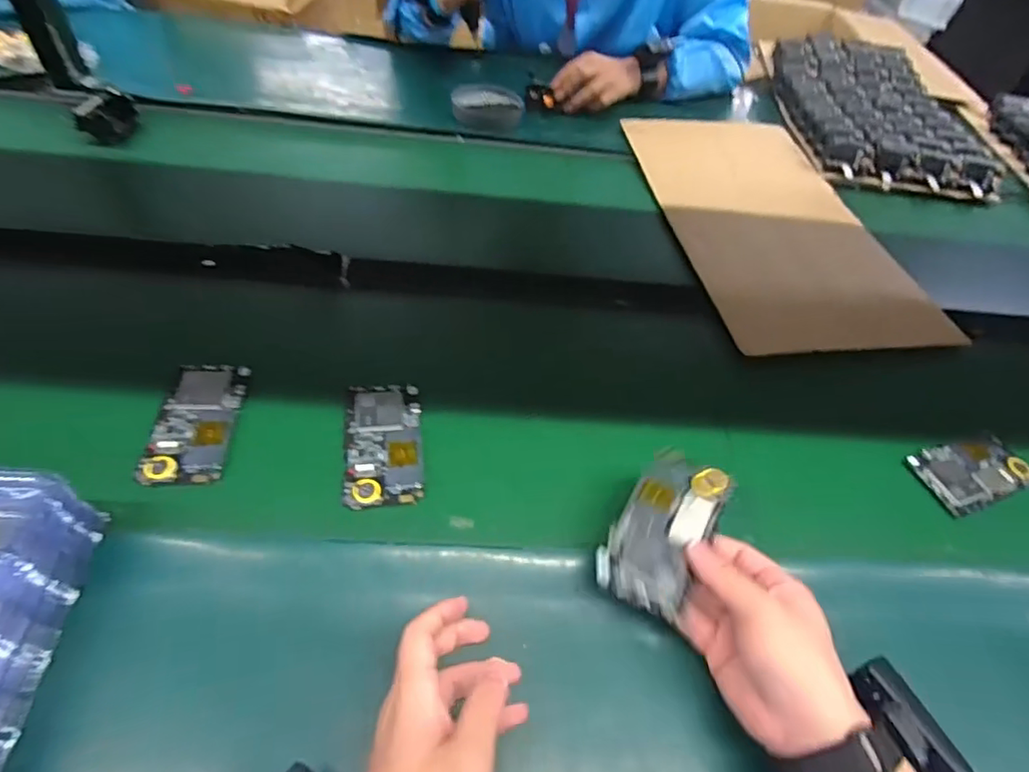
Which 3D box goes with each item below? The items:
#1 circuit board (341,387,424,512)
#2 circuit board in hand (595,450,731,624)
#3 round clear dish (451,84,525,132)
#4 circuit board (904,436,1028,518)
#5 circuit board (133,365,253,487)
[{"bbox_3d":[-0.117,0.048,0.494,0.067,0.008,0.122,-5,50,-10],"label":"circuit board"},{"bbox_3d":[0.112,0.103,0.413,0.064,0.008,0.129,29,56,17],"label":"circuit board in hand"},{"bbox_3d":[-0.042,-0.445,0.882,0.111,0.034,0.093,2,49,-4],"label":"round clear dish"},{"bbox_3d":[0.450,0.083,0.546,0.116,0.011,0.066,-14,53,-18],"label":"circuit board"},{"bbox_3d":[-0.277,0.030,0.486,0.066,0.006,0.123,0,50,-6],"label":"circuit board"}]

